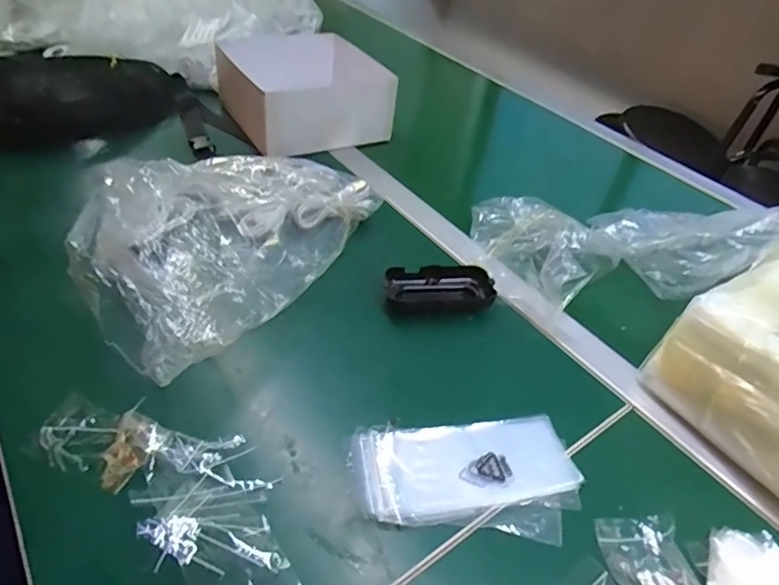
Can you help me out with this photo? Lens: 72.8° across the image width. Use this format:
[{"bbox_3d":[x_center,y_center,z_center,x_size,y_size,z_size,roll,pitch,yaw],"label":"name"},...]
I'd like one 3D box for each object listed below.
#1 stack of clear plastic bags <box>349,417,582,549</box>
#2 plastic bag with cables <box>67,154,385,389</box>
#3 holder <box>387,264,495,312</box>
[{"bbox_3d":[0.059,0.139,0.400,0.171,0.010,0.095,-2,42,-9],"label":"stack of clear plastic bags"},{"bbox_3d":[-0.158,-0.066,0.520,0.182,0.112,0.319,22,44,18],"label":"plastic bag with cables"},{"bbox_3d":[0.050,-0.004,0.539,0.106,0.020,0.051,-3,42,-10],"label":"holder"}]

